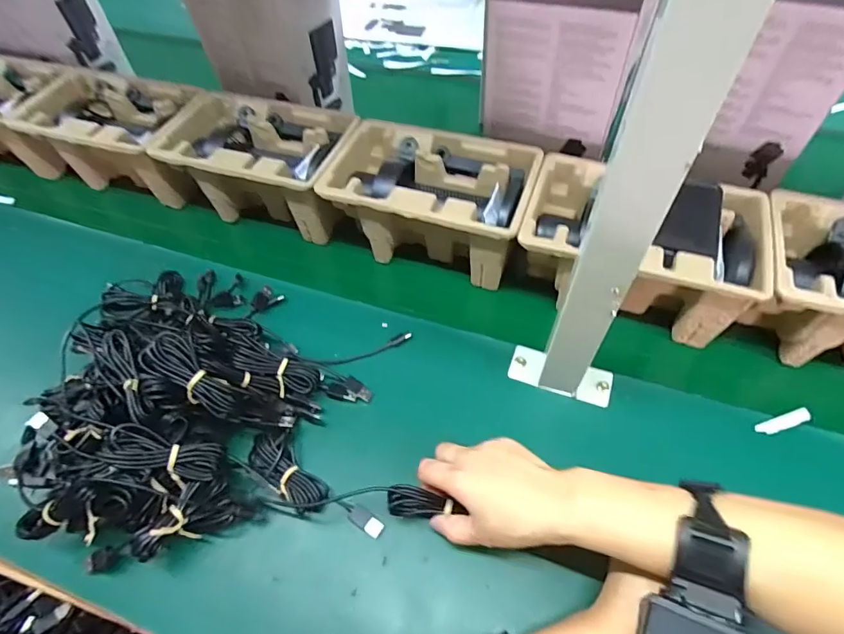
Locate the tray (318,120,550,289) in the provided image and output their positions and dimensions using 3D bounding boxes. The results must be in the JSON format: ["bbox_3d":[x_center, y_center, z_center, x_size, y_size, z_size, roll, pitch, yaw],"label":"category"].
[{"bbox_3d":[0.015,-0.135,0.554,0.221,0.106,0.149,12,55,14],"label":"tray"}]

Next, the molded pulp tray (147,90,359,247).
[{"bbox_3d":[-0.201,-0.197,0.607,0.233,0.104,0.150,15,56,16],"label":"molded pulp tray"}]

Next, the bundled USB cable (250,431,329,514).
[{"bbox_3d":[-0.122,0.141,0.424,0.087,0.022,0.035,36,64,28],"label":"bundled USB cable"}]

